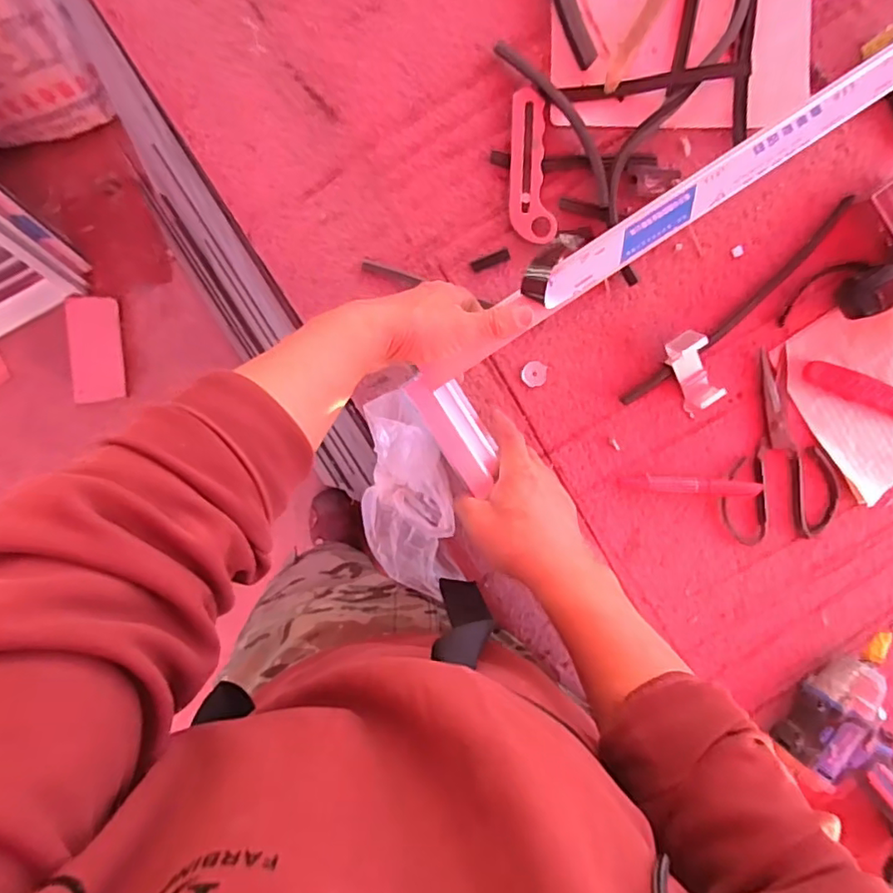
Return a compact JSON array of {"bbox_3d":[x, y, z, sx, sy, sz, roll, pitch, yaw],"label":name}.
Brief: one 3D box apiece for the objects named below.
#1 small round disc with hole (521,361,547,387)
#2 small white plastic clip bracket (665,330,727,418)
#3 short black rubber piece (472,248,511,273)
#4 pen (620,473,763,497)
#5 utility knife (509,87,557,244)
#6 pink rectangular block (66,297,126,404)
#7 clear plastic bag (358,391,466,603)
[{"bbox_3d":[0.083,-0.069,0.546,0.024,0.004,0.024,-1,98,-5],"label":"small round disc with hole"},{"bbox_3d":[0.235,-0.070,0.547,0.034,0.033,0.081,-31,121,0],"label":"small white plastic clip bracket"},{"bbox_3d":[0.041,-0.170,0.528,0.037,0.004,0.011,-22,99,-1],"label":"short black rubber piece"},{"bbox_3d":[0.246,0.039,0.572,0.143,0.015,0.016,4,98,-5],"label":"pen"},{"bbox_3d":[0.073,-0.248,0.517,0.039,0.006,0.127,-8,99,-4],"label":"utility knife"},{"bbox_3d":[-0.721,-0.200,1.190,0.096,0.031,0.207,2,93,-3],"label":"pink rectangular block"},{"bbox_3d":[-0.037,0.051,0.532,0.082,0.055,0.196,-7,117,-4],"label":"clear plastic bag"}]

